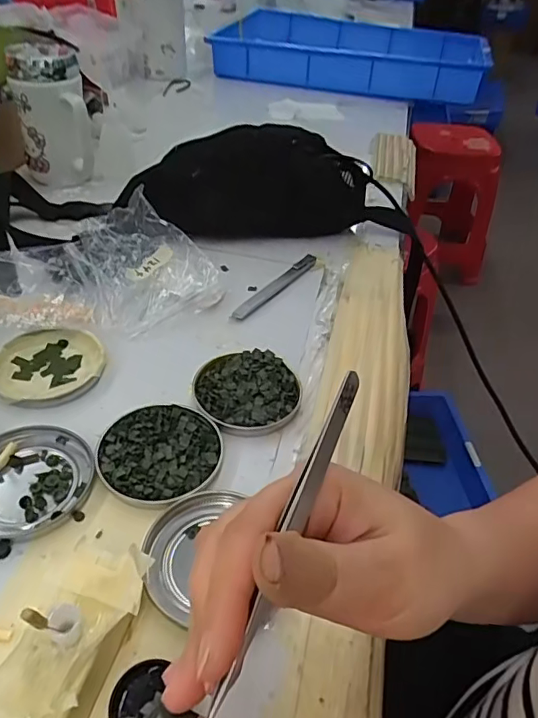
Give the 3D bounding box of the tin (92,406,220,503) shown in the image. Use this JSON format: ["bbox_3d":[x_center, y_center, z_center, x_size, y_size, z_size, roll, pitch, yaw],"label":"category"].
[{"bbox_3d":[-0.070,0.060,0.340,0.074,0.009,0.078,3,42,-3],"label":"tin"}]

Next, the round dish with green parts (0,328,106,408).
[{"bbox_3d":[-0.166,0.005,0.394,0.079,0.012,0.071,-7,44,-14],"label":"round dish with green parts"}]

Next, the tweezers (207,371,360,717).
[{"bbox_3d":[0.008,0.059,0.183,0.008,0.009,0.128,19,63,14],"label":"tweezers"}]

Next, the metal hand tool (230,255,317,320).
[{"bbox_3d":[0.008,-0.070,0.498,0.014,0.008,0.128,29,46,23],"label":"metal hand tool"}]

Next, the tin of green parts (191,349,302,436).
[{"bbox_3d":[-0.017,0.022,0.385,0.077,0.012,0.077,3,42,-3],"label":"tin of green parts"}]

